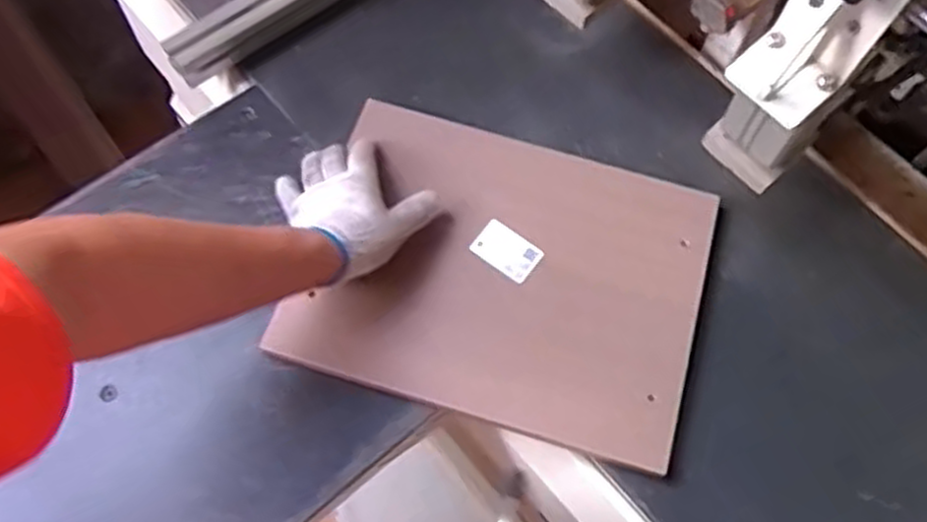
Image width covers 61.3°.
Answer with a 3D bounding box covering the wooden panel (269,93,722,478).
[{"bbox_3d":[0.040,0.012,0.741,0.354,0.025,0.277,17,67,5],"label":"wooden panel"}]

